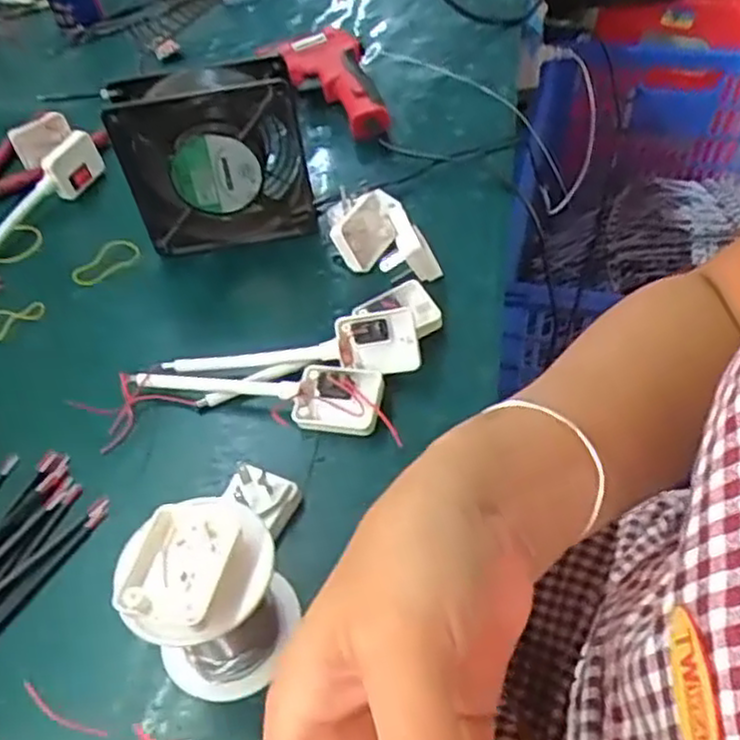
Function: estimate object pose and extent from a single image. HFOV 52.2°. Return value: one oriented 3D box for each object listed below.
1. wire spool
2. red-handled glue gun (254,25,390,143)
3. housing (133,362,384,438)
[{"bbox_3d":[-0.068,0.101,0.329,0.063,0.081,0.061,-2,48,3],"label":"wire spool"},{"bbox_3d":[-0.045,-0.255,0.685,0.096,0.043,0.159,-12,48,-6],"label":"red-handled glue gun"},{"bbox_3d":[-0.067,0.016,0.443,0.146,0.014,0.041,0,65,10],"label":"housing"}]

